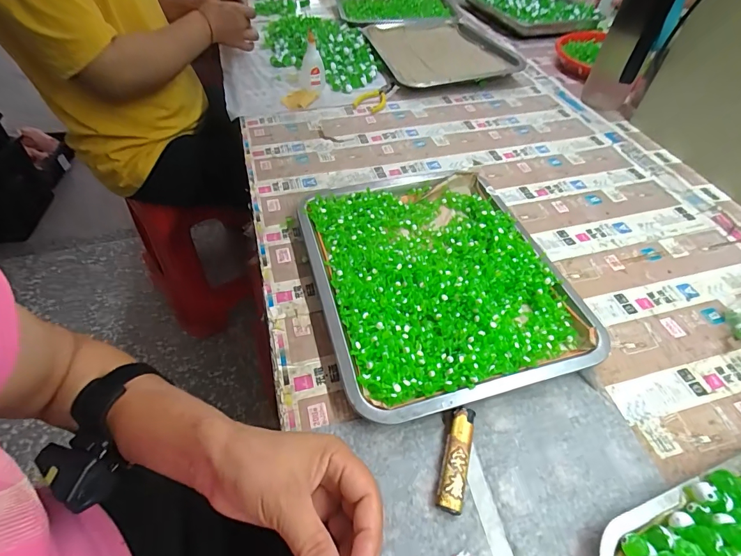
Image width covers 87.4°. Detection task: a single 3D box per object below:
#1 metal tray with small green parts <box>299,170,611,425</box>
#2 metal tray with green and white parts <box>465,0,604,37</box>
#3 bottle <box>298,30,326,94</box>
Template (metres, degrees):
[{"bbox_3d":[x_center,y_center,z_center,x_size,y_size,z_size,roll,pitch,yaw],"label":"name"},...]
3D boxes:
[{"bbox_3d":[0.069,-0.011,0.444,0.258,0.031,0.315,-12,51,-11],"label":"metal tray with small green parts"},{"bbox_3d":[0.461,-0.804,1.143,0.265,0.045,0.386,-11,52,-11],"label":"metal tray with green and white parts"},{"bbox_3d":[-0.123,-0.443,0.790,0.055,0.098,0.046,-4,49,-4],"label":"bottle"}]

